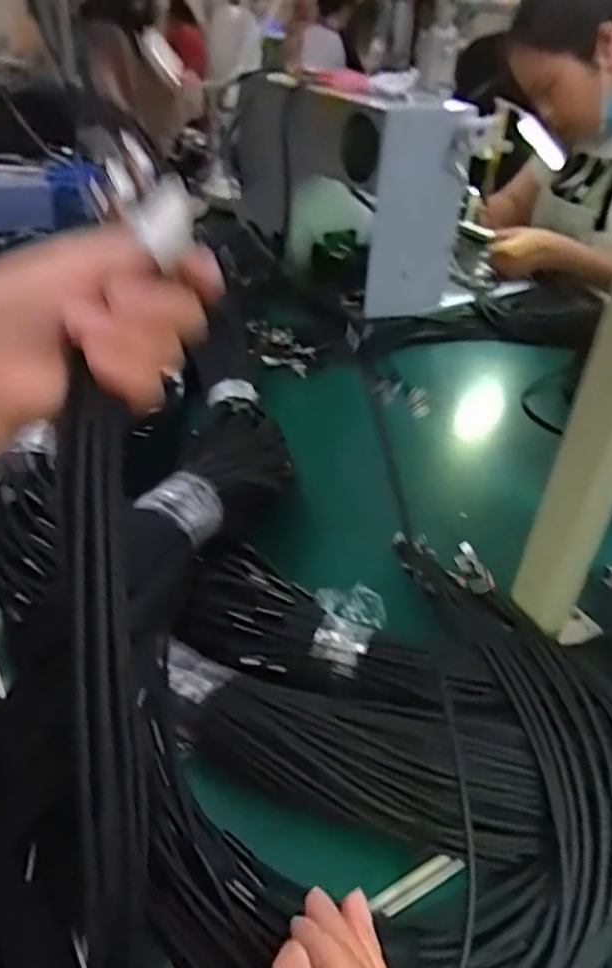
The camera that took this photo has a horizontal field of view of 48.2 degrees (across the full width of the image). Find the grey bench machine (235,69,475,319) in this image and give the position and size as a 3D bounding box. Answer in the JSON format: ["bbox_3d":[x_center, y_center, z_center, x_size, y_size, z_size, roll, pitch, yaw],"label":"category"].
[{"bbox_3d":[0.060,-0.470,1.066,0.227,0.265,0.409,-14,41,-25],"label":"grey bench machine"}]

